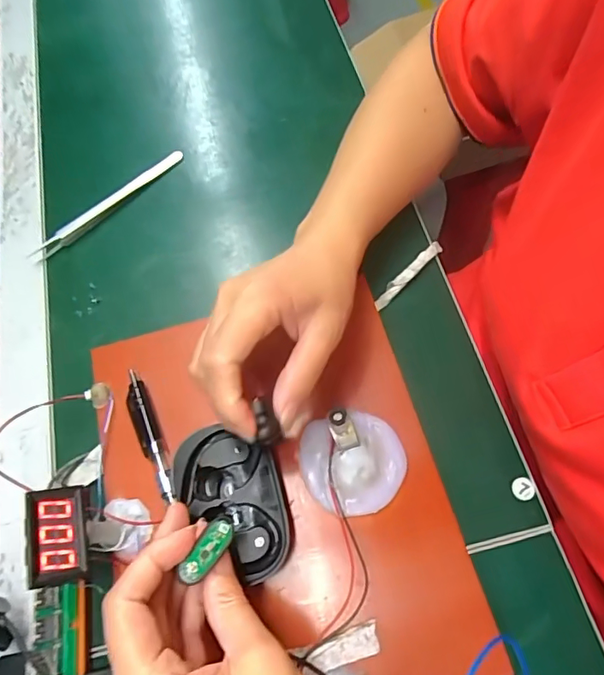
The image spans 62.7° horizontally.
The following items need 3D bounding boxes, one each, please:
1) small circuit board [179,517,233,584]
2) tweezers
[{"bbox_3d":[-0.044,0.099,0.234,0.011,0.004,0.030,31,60,15],"label":"small circuit board"},{"bbox_3d":[-0.161,-0.112,0.414,0.149,0.007,0.015,-43,71,-14],"label":"tweezers"}]

